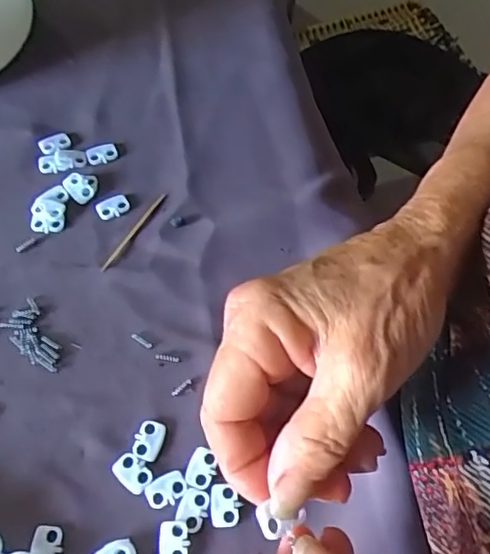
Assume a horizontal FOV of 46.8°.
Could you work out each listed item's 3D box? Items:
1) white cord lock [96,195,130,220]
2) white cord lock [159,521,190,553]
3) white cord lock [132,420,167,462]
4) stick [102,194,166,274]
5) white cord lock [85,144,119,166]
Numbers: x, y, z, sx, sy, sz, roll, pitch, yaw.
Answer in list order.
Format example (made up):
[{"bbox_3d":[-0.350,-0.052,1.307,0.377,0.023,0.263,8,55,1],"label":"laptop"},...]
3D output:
[{"bbox_3d":[-0.078,-0.041,0.333,0.019,0.004,0.012,-21,65,-14],"label":"white cord lock"},{"bbox_3d":[-0.032,0.118,0.252,0.013,0.004,0.018,-2,62,-4],"label":"white cord lock"},{"bbox_3d":[-0.046,0.078,0.272,0.013,0.004,0.019,14,62,5],"label":"white cord lock"},{"bbox_3d":[-0.064,-0.027,0.327,0.004,0.004,0.061,28,64,12],"label":"stick"},{"bbox_3d":[-0.088,-0.076,0.349,0.019,0.004,0.013,-13,63,-10],"label":"white cord lock"}]

